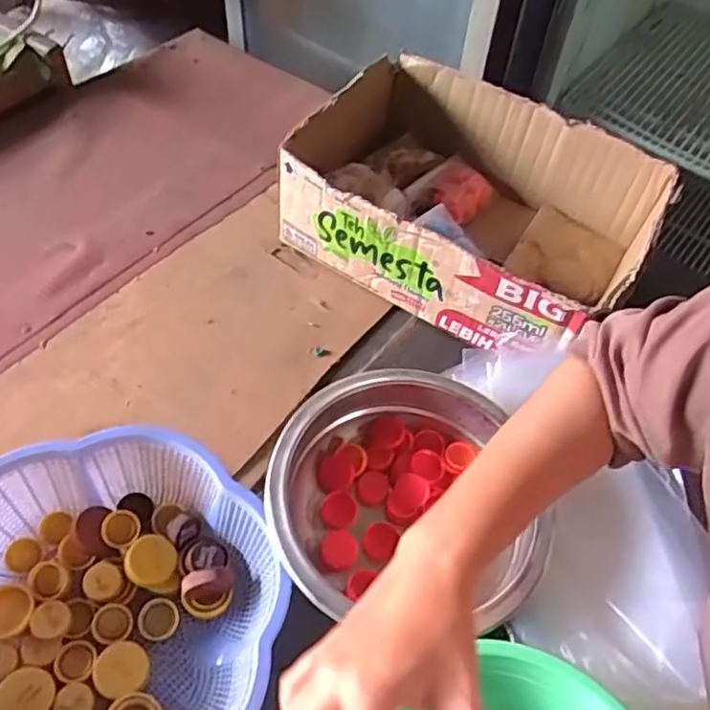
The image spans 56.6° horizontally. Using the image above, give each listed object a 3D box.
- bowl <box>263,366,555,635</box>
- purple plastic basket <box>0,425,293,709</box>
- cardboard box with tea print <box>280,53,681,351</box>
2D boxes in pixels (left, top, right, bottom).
[{"bbox_3d":[0.036,0.121,0.558,0.205,0.081,0.200,3,55,-4],"label":"bowl"},{"bbox_3d":[-0.184,0.188,0.479,0.251,0.086,0.254,-7,56,-10],"label":"purple plastic basket"},{"bbox_3d":[0.138,-0.173,0.744,0.374,0.122,0.282,30,58,15],"label":"cardboard box with tea print"}]

